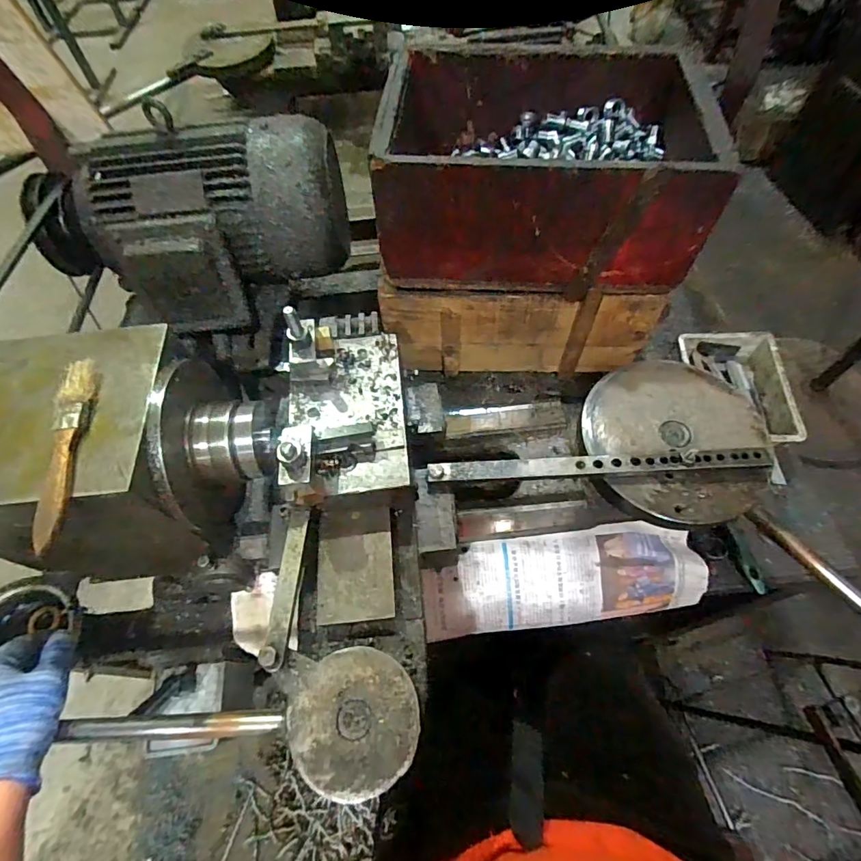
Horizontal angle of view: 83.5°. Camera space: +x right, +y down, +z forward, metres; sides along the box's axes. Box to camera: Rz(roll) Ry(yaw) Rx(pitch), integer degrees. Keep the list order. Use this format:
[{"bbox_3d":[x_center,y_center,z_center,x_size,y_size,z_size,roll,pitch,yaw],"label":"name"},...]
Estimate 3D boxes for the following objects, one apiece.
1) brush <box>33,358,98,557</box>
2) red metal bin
[{"bbox_3d":[-0.263,0.011,0.344,0.022,0.014,0.148,-8,59,-1],"label":"brush"},{"bbox_3d":[0.126,-0.308,0.569,0.342,0.150,0.244,4,59,6],"label":"red metal bin"}]

